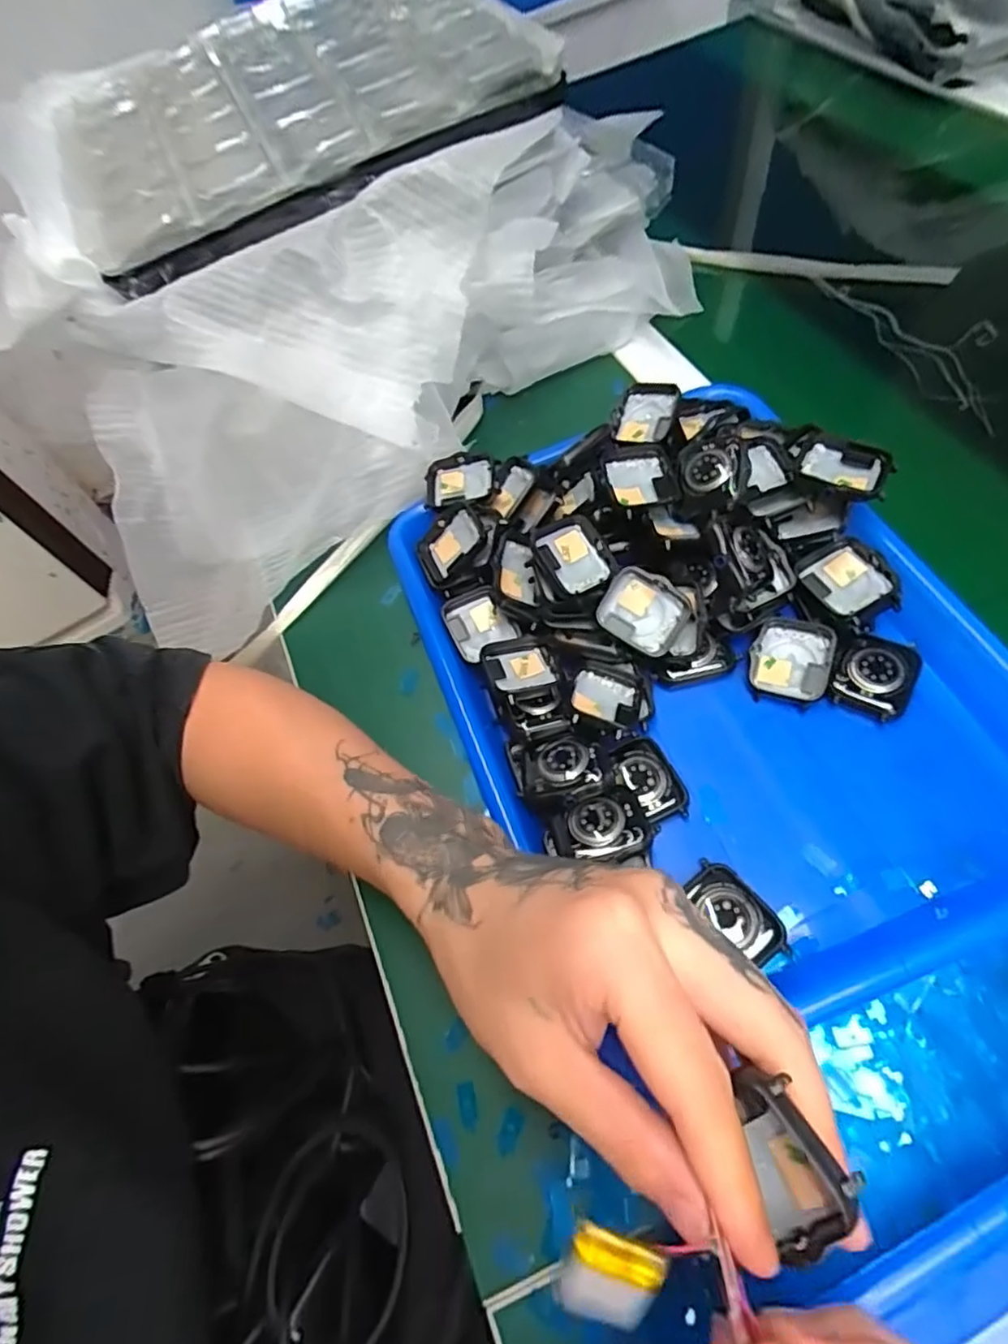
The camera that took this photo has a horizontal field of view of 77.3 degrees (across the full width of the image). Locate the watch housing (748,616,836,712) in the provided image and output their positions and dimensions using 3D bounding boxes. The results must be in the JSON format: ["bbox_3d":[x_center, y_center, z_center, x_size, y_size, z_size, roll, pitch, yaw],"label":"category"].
[{"bbox_3d":[0.149,-0.007,0.327,0.037,0.009,0.040,16,84,24],"label":"watch housing"}]

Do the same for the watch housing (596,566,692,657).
[{"bbox_3d":[0.073,-0.032,0.331,0.043,0.010,0.036,31,94,3],"label":"watch housing"}]

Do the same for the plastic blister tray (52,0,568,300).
[{"bbox_3d":[-0.156,-0.408,0.439,0.310,0.024,0.345,-25,61,0],"label":"plastic blister tray"}]

